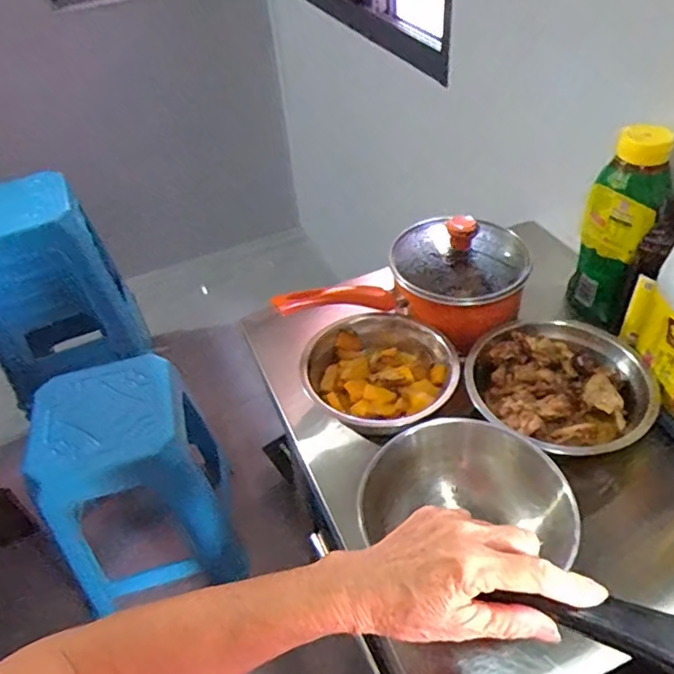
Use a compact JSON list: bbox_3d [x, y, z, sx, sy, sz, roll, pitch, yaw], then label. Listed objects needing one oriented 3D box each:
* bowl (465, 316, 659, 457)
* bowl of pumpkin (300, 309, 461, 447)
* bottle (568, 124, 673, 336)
[{"bbox_3d":[0.244,0.055,0.650,0.182,0.056,0.190,-30,49,-21],"label":"bowl"},{"bbox_3d":[0.048,0.036,0.678,0.169,0.062,0.178,-26,47,-18],"label":"bowl of pumpkin"},{"bbox_3d":[0.336,-0.119,0.712,0.078,0.236,0.089,14,48,20],"label":"bottle"}]

